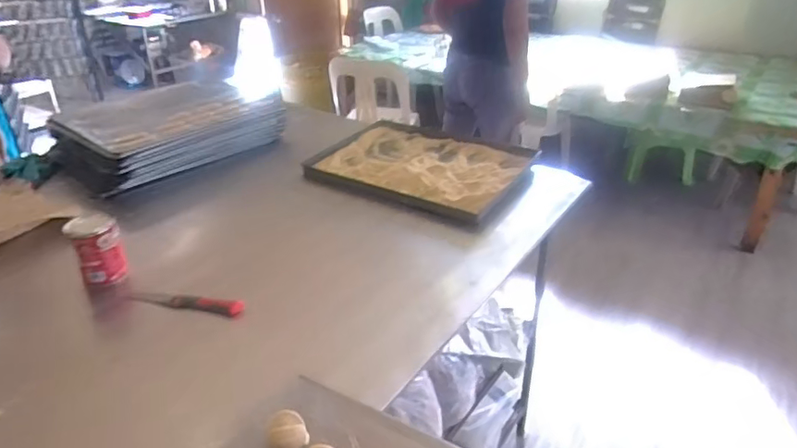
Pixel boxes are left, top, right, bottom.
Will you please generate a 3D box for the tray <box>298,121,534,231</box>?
[{"bbox_3d":[0.054,-0.142,1.279,0.476,0.031,0.384,16,33,26],"label":"tray"}]

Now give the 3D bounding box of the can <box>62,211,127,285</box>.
[{"bbox_3d":[-0.493,0.042,0.902,0.076,0.098,0.070,-22,37,-34],"label":"can"}]

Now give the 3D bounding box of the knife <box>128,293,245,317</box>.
[{"bbox_3d":[-0.332,0.124,0.856,0.189,0.015,0.023,5,30,9],"label":"knife"}]

